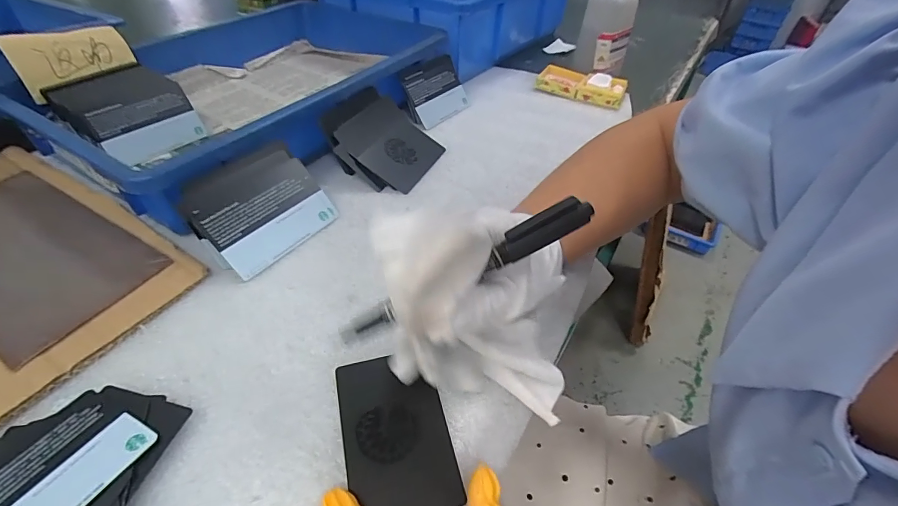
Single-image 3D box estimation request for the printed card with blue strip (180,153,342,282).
[{"bbox_3d":[-0.136,-0.035,0.308,0.072,0.008,0.091,52,52,-7],"label":"printed card with blue strip"}]

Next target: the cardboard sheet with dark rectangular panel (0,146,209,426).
[{"bbox_3d":[-0.312,-0.005,0.290,0.268,0.014,0.132,25,48,19],"label":"cardboard sheet with dark rectangular panel"}]

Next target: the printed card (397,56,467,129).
[{"bbox_3d":[-0.013,-0.185,0.469,0.007,0.063,0.084,-5,29,50],"label":"printed card"}]

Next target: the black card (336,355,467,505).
[{"bbox_3d":[-0.028,0.093,0.218,0.053,0.004,0.083,-10,52,-13],"label":"black card"}]

